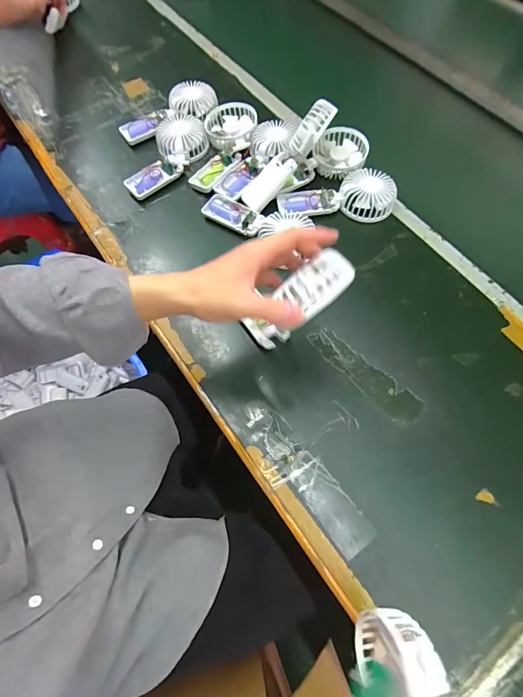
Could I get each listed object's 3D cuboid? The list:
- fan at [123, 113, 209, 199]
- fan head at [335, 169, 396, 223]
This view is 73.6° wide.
[{"bbox_3d":[-0.152,-0.324,0.587,0.086,0.034,0.177,19,66,7],"label":"fan"},{"bbox_3d":[0.164,-0.240,0.544,0.087,0.037,0.080,30,70,11],"label":"fan head"}]

